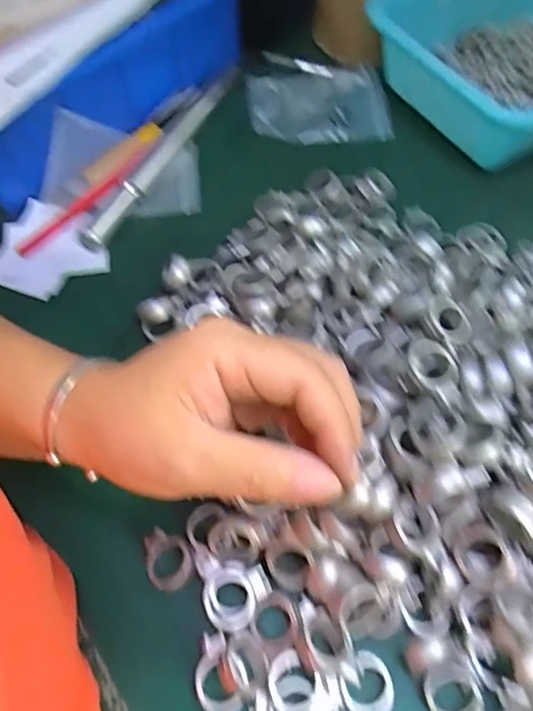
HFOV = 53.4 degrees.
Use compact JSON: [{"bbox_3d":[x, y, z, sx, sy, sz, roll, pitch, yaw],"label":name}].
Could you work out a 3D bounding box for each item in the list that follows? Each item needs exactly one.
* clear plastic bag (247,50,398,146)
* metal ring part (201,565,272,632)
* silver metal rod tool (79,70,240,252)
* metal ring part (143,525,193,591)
[{"bbox_3d":[0.047,-0.231,0.470,0.122,0.025,0.099,2,61,3],"label":"clear plastic bag"},{"bbox_3d":[-0.015,0.124,0.273,0.034,0.006,0.029,-20,62,-9],"label":"metal ring part"},{"bbox_3d":[-0.082,-0.178,0.445,0.018,0.014,0.228,24,64,15],"label":"silver metal rod tool"},{"bbox_3d":[-0.055,0.110,0.289,0.025,0.007,0.035,-23,63,-11],"label":"metal ring part"}]

